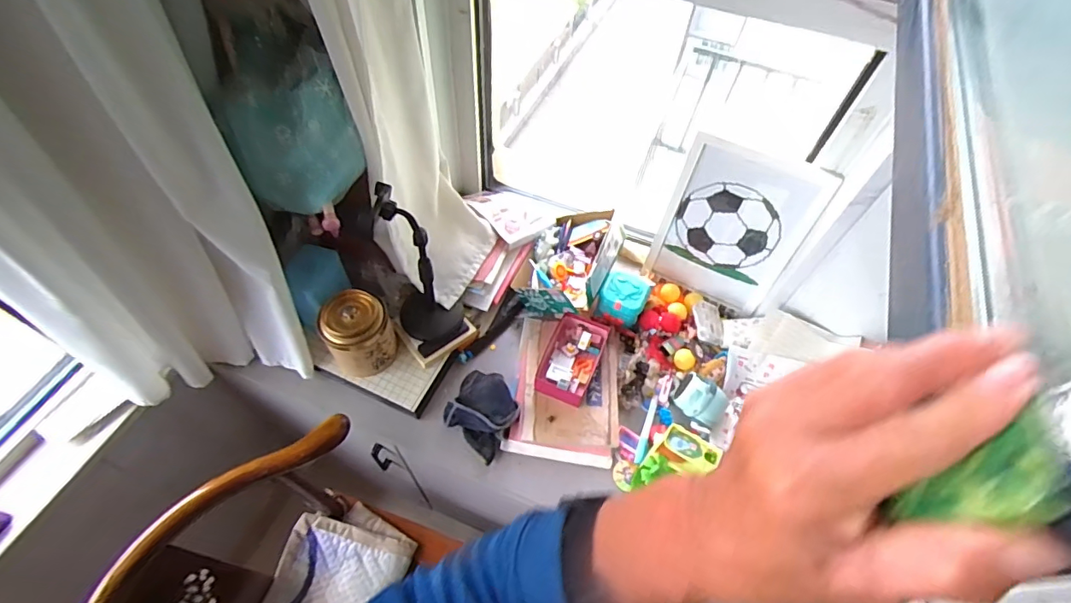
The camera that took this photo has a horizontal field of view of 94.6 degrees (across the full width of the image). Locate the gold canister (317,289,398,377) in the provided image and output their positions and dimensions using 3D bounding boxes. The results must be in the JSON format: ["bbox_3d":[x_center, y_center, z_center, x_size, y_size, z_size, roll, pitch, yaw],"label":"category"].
[{"bbox_3d":[-0.291,0.056,0.813,0.097,0.125,0.090,2,57,-3],"label":"gold canister"}]

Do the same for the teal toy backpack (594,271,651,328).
[{"bbox_3d":[0.163,-0.006,0.923,0.084,0.054,0.088,22,58,10],"label":"teal toy backpack"}]

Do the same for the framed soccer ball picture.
[{"bbox_3d":[0.347,-0.127,0.887,0.228,0.310,0.025,24,49,13],"label":"framed soccer ball picture"}]

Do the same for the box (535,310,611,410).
[{"bbox_3d":[0.068,0.093,0.875,0.091,0.040,0.165,22,58,10],"label":"box"}]

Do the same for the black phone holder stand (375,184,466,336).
[{"bbox_3d":[-0.186,-0.053,0.800,0.105,0.271,0.129,-17,60,-15],"label":"black phone holder stand"}]

